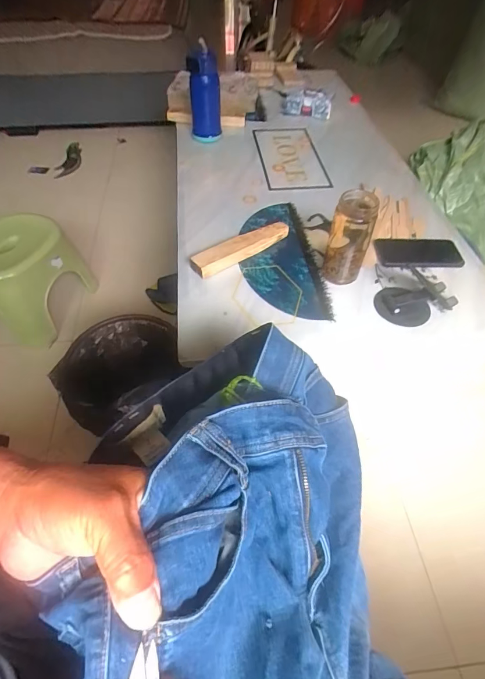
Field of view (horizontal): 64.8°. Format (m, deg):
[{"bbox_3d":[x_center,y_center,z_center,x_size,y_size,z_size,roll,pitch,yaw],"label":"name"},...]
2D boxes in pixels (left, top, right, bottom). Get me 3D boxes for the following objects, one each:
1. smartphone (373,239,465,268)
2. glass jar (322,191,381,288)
[{"bbox_3d":[0.350,-0.174,0.763,0.161,0.008,0.087,1,52,-1],"label":"smartphone"},{"bbox_3d":[0.186,-0.178,0.674,0.070,0.153,0.087,14,53,8],"label":"glass jar"}]

